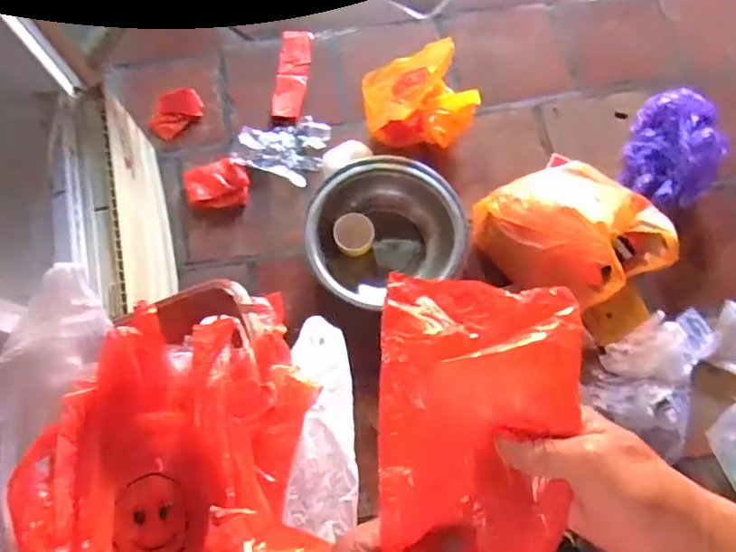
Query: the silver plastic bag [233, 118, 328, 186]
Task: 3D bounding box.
[{"bbox_3d":[-0.215,-0.334,1.320,0.212,0.030,0.174,21,75,6],"label":"silver plastic bag"}]

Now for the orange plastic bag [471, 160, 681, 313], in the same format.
[{"bbox_3d":[0.440,-0.106,1.101,0.347,0.208,0.303,-23,75,-6],"label":"orange plastic bag"}]

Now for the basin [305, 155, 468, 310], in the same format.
[{"bbox_3d":[0.041,-0.096,1.190,0.343,0.120,0.325,0,74,0],"label":"basin"}]

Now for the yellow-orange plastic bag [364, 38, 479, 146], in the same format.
[{"bbox_3d":[0.129,-0.435,1.282,0.270,0.120,0.235,7,74,2],"label":"yellow-orange plastic bag"}]

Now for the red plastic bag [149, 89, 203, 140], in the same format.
[{"bbox_3d":[-0.505,-0.427,1.367,0.144,0.064,0.098,-34,76,-9],"label":"red plastic bag"}]

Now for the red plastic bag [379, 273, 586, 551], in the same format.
[{"bbox_3d":[0.070,0.148,0.340,0.123,0.037,0.282,1,91,1],"label":"red plastic bag"}]

